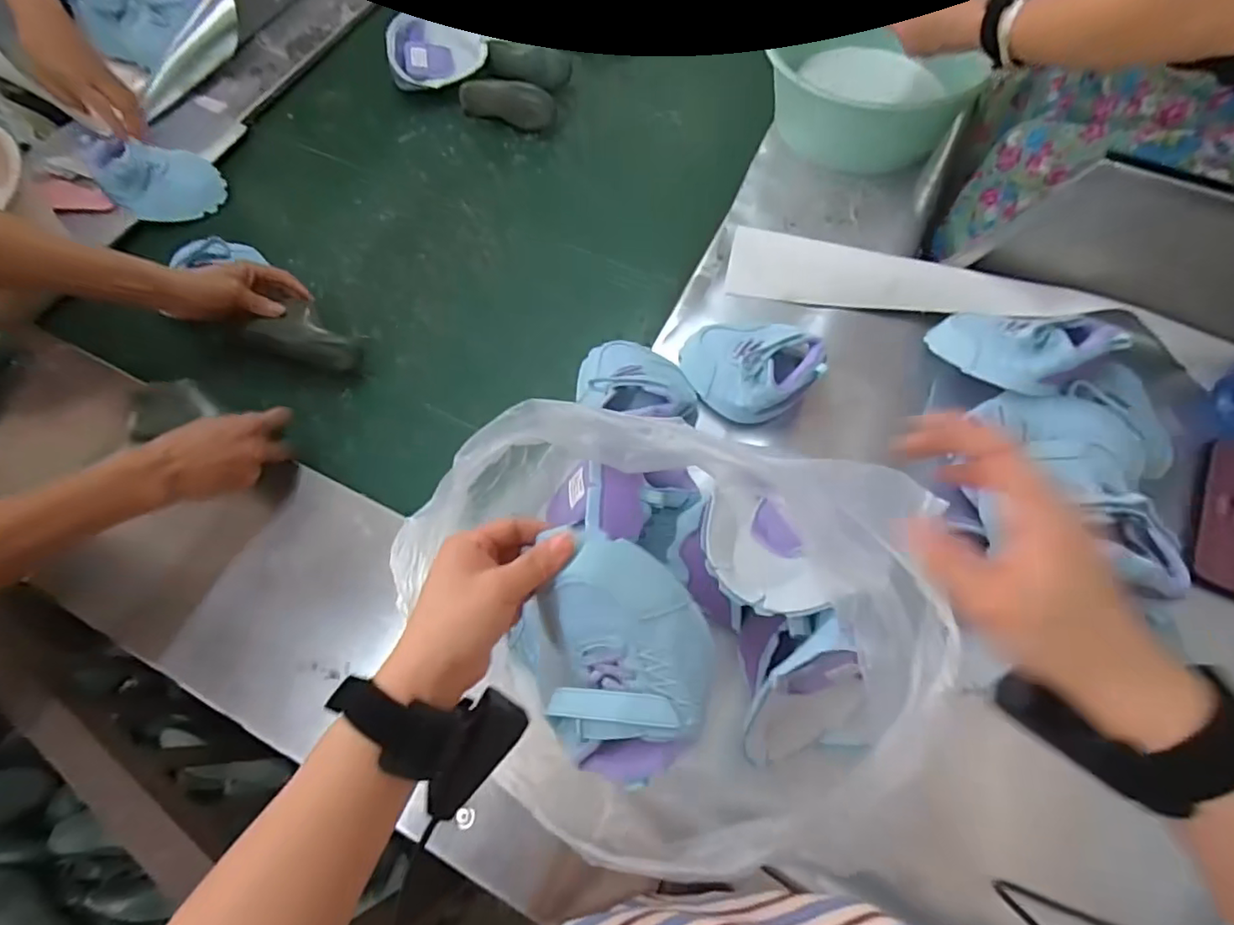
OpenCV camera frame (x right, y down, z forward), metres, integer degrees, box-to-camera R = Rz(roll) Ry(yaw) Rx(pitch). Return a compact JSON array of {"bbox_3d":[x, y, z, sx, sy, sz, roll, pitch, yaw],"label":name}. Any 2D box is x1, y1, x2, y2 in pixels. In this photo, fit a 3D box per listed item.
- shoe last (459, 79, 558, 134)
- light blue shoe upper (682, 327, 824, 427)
[{"bbox_3d":[-0.170,-0.548,0.905,0.161,0.050,0.058,22,70,12],"label":"shoe last"},{"bbox_3d":[0.147,-0.106,0.658,0.145,0.063,0.119,7,67,6],"label":"light blue shoe upper"}]

